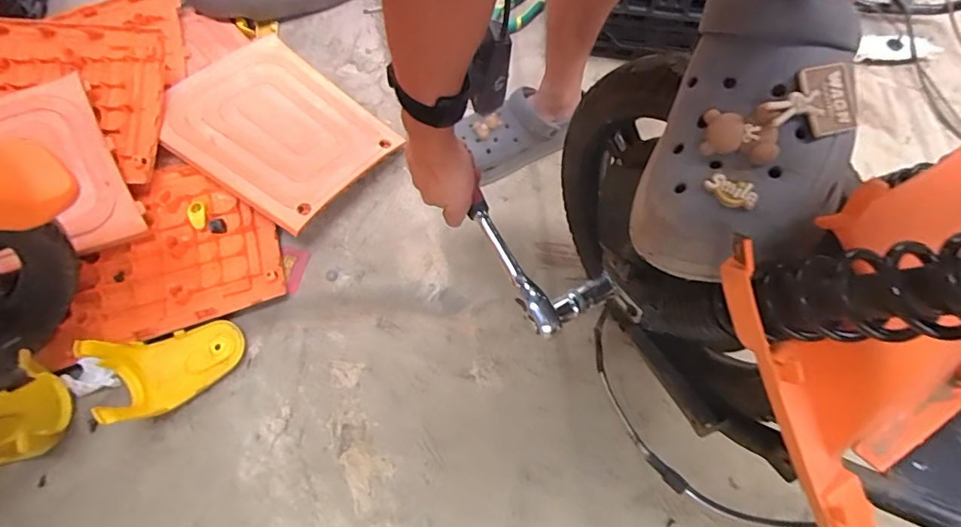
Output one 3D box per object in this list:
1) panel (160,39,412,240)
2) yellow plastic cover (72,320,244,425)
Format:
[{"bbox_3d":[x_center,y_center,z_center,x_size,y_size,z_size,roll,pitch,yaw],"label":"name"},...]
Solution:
[{"bbox_3d":[-0.316,-0.218,0.753,0.334,0.031,0.252,34,63,14],"label":"panel"},{"bbox_3d":[-0.389,0.128,0.606,0.154,0.080,0.107,-23,69,-10],"label":"yellow plastic cover"}]

